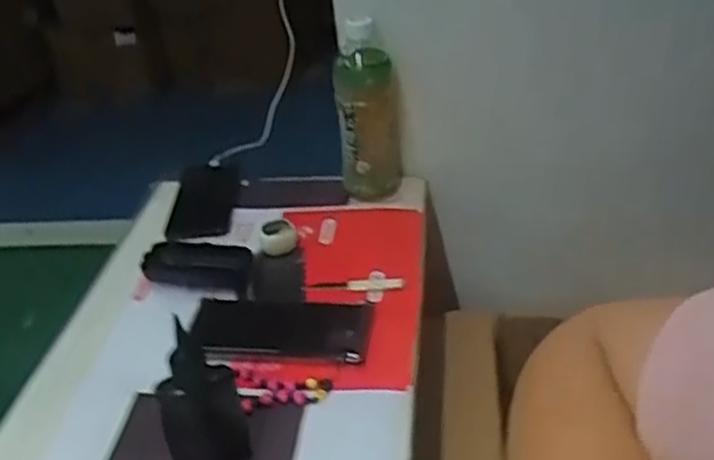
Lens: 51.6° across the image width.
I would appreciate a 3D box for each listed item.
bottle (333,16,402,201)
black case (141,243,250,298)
[{"bbox_3d":[0.012,-0.120,0.810,0.066,0.199,0.079,-4,32,2],"label":"bottle"},{"bbox_3d":[-0.157,0.035,0.742,0.113,0.019,0.061,6,33,19],"label":"black case"}]

